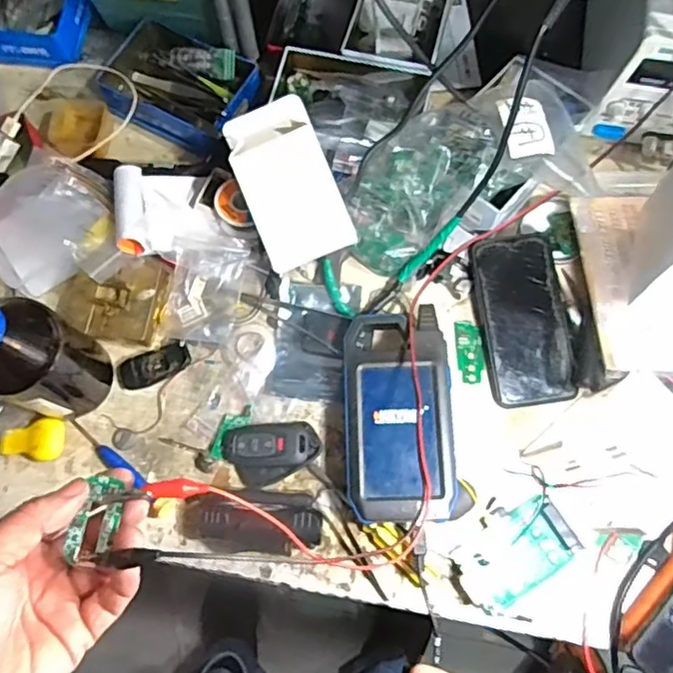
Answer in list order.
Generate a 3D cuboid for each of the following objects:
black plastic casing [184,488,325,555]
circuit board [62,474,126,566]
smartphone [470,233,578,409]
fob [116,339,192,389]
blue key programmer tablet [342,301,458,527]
[{"bbox_3d":[-0.073,0.157,0.523,0.120,0.028,0.048,6,74,2],"label":"black plastic casing"},{"bbox_3d":[-0.125,0.094,0.313,0.020,0.010,0.044,3,57,1],"label":"circuit board"},{"bbox_3d":[0.176,-0.017,0.567,0.078,0.013,0.158,-8,79,-1],"label":"smartphone"},{"bbox_3d":[-0.173,0.028,0.574,0.068,0.008,0.031,-24,75,-6],"label":"fob"},{"bbox_3d":[0.052,0.068,0.537,0.098,0.038,0.188,-1,74,0],"label":"blue key programmer tablet"}]

